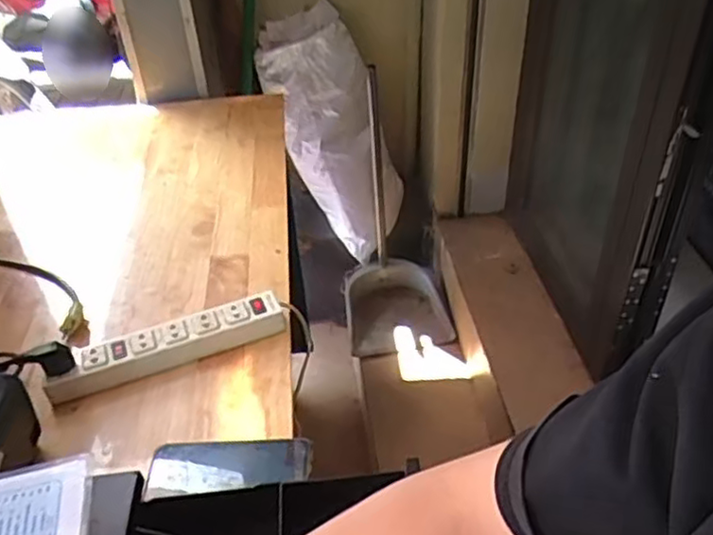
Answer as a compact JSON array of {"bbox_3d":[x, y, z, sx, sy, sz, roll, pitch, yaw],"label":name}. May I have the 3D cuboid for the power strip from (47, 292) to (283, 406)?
[{"bbox_3d":[-0.235,0.096,0.850,0.286,0.034,0.055,-16,40,-17],"label":"power strip"}]

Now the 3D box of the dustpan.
[{"bbox_3d":[0.103,-0.087,1.703,0.277,0.555,0.336,-2,38,0],"label":"dustpan"}]

